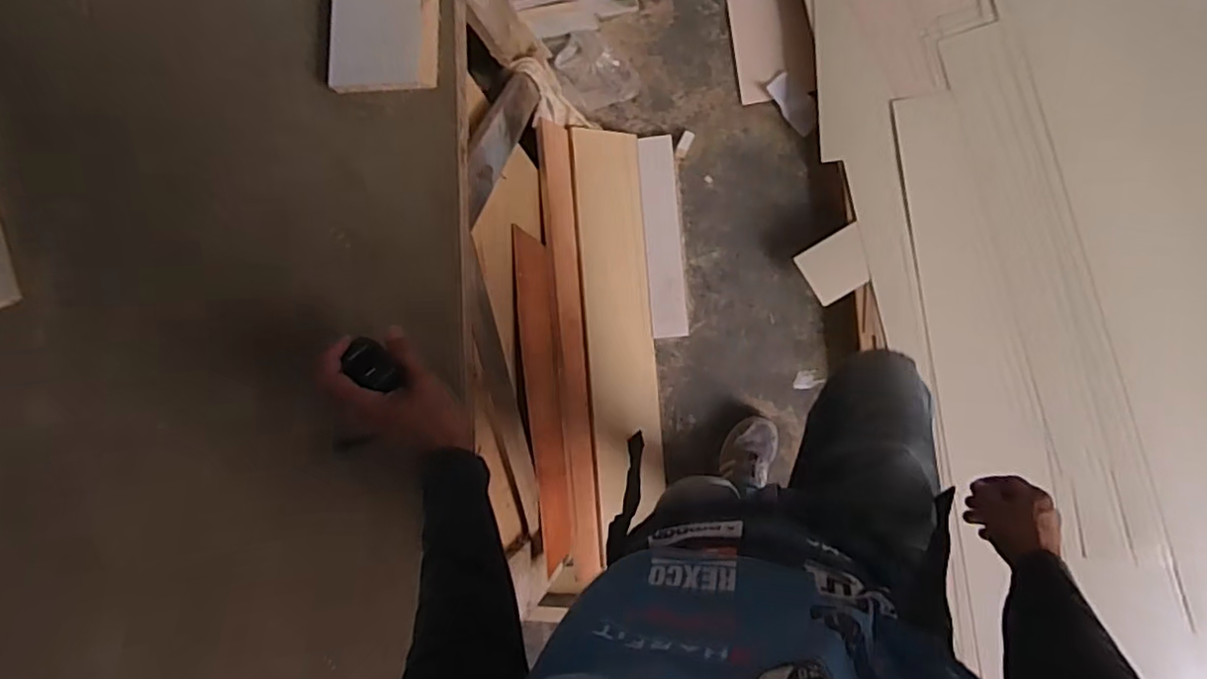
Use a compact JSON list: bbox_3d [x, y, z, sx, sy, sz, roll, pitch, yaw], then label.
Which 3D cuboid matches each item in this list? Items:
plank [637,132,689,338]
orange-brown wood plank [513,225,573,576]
[{"bbox_3d":[0.139,-0.243,1.465,0.081,0.025,0.469,-5,86,9],"label":"plank"},{"bbox_3d":[-0.113,0.105,1.211,0.023,0.197,0.604,-7,86,8],"label":"orange-brown wood plank"}]

